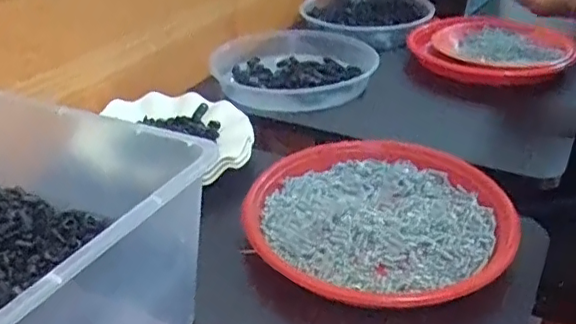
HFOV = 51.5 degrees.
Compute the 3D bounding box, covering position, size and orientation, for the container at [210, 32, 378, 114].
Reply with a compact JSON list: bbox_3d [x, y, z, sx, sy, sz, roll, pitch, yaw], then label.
[{"bbox_3d":[0.012,-0.136,0.858,0.217,0.052,0.220,9,32,16],"label":"container"}]

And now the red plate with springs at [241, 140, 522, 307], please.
[{"bbox_3d":[0.082,0.046,0.543,0.229,0.028,0.220,-1,31,0],"label":"red plate with springs"}]

